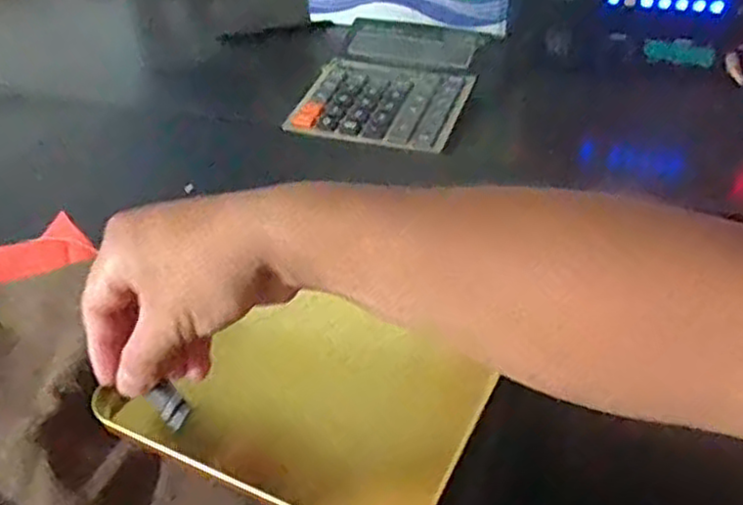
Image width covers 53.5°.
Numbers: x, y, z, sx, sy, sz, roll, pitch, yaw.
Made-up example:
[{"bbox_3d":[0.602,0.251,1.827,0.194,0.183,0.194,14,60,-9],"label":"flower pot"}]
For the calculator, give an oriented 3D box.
[{"bbox_3d":[0.019,-0.174,0.735,0.154,0.028,0.210,10,41,14],"label":"calculator"}]

